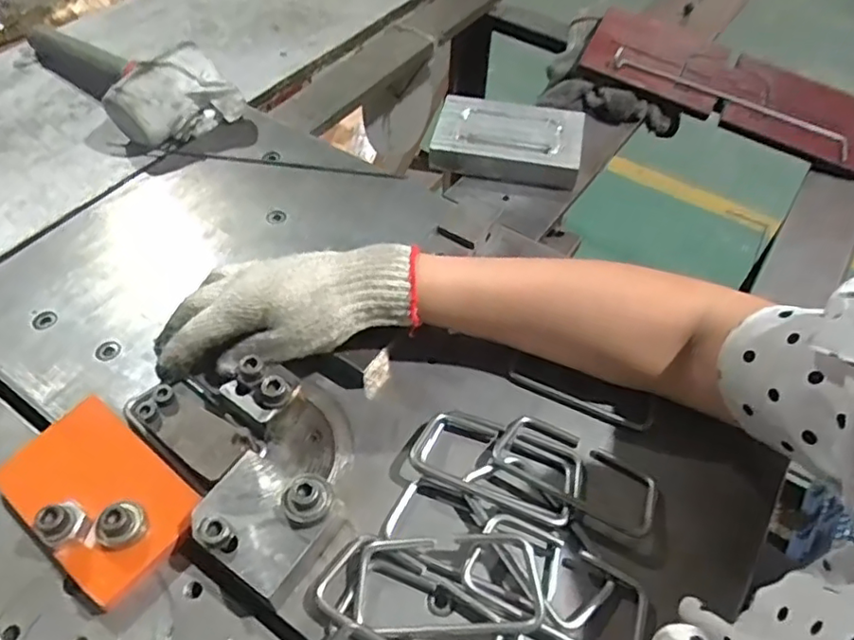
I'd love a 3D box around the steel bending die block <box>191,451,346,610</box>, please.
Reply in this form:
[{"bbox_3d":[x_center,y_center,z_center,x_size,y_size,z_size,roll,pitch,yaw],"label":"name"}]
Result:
[{"bbox_3d":[-0.096,0.118,0.356,0.067,0.044,0.063,24,55,18],"label":"steel bending die block"}]

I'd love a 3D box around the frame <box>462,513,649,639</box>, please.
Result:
[{"bbox_3d":[0.075,0.152,0.347,0.102,0.014,0.054,19,53,15],"label":"frame"}]

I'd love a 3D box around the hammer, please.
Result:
[{"bbox_3d":[-0.328,-0.275,0.651,0.274,0.065,0.113,37,60,26],"label":"hammer"}]

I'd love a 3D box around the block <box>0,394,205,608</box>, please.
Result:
[{"bbox_3d":[-0.204,0.107,0.377,0.123,0.015,0.076,32,58,23],"label":"block"}]

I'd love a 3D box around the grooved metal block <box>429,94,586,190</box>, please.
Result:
[{"bbox_3d":[0.080,-0.180,0.603,0.142,0.031,0.101,10,52,8],"label":"grooved metal block"}]

